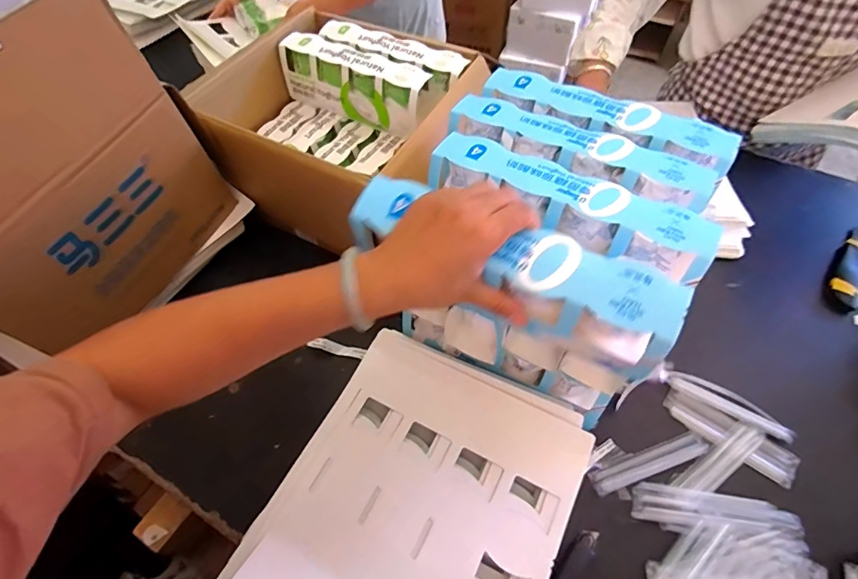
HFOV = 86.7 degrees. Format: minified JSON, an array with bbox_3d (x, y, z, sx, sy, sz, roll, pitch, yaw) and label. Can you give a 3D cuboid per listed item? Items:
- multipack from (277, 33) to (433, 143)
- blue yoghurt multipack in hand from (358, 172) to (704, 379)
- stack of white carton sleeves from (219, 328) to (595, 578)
[{"bbox_3d":[-0.122,-0.342,0.759,0.259,0.095,0.062,23,60,16],"label":"multipack"},{"bbox_3d":[0.062,-0.018,0.376,0.265,0.070,0.060,27,61,15],"label":"blue yoghurt multipack in hand"},{"bbox_3d":[-0.012,0.232,0.485,0.288,0.034,0.328,24,60,16],"label":"stack of white carton sleeves"}]

